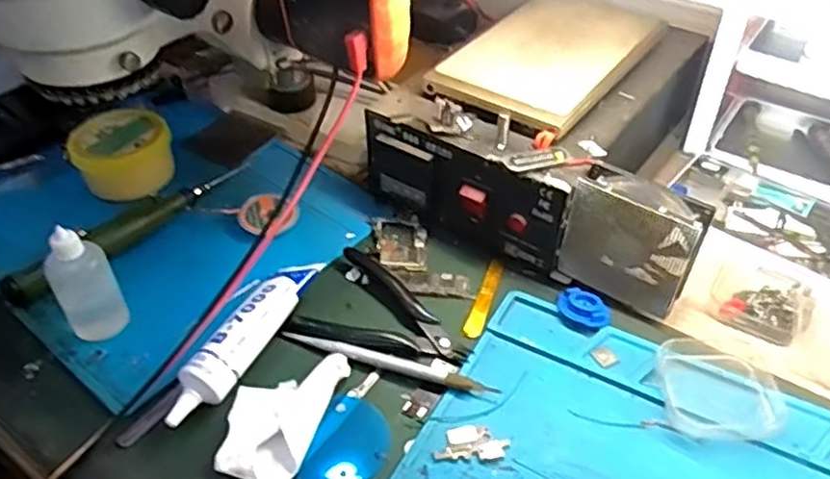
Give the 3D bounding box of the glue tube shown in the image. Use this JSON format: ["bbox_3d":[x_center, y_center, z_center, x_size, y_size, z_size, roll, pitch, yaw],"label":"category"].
[{"bbox_3d":[-0.106,0.062,0.429,0.025,0.028,0.132,19,46,21],"label":"glue tube"}]

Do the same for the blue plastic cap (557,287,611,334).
[{"bbox_3d":[0.113,0.047,0.454,0.031,0.009,0.032,-1,42,1],"label":"blue plastic cap"}]

